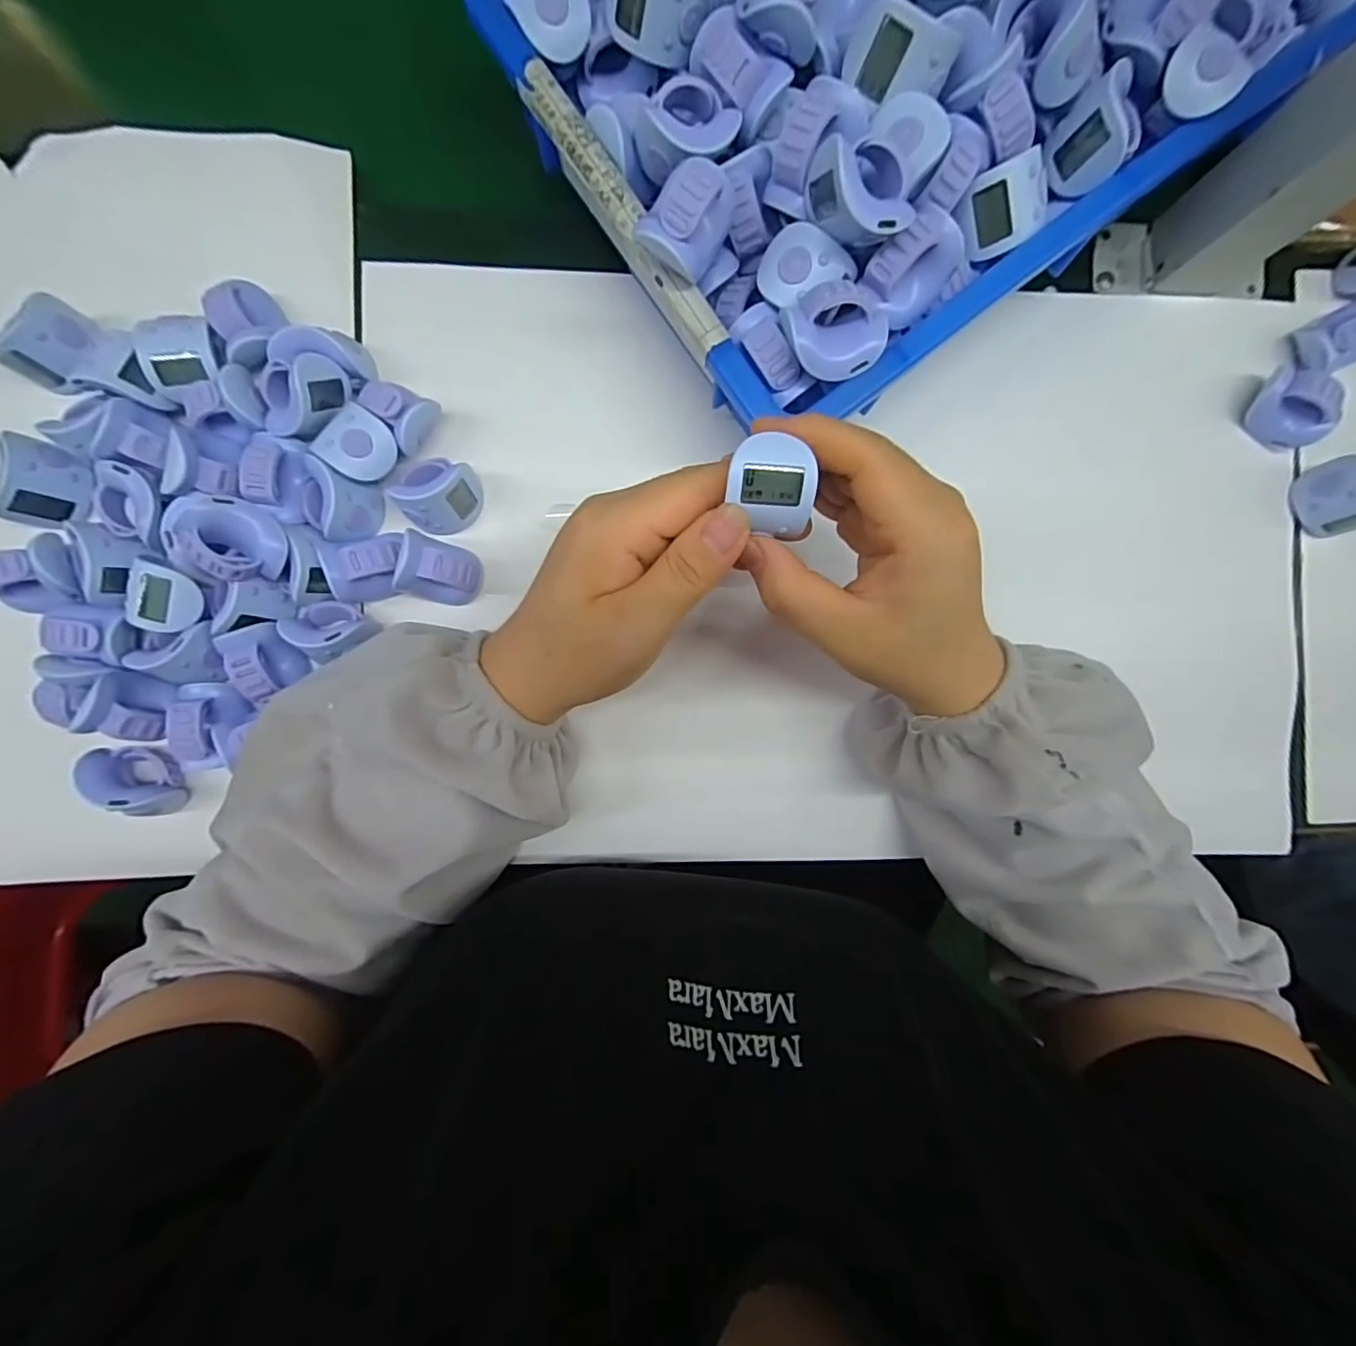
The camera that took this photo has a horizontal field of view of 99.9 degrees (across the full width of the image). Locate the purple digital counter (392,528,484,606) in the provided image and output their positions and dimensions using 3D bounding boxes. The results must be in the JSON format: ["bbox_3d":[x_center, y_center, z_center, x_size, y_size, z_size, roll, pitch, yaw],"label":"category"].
[{"bbox_3d":[-0.115,-0.049,0.277,0.030,0.030,0.028,18,89,-3],"label":"purple digital counter"}]

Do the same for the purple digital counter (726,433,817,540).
[{"bbox_3d":[0.032,-0.065,0.200,0.028,0.015,0.032,3,113,-3],"label":"purple digital counter"}]

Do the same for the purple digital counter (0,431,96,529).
[{"bbox_3d":[-0.299,-0.088,0.268,0.019,0.031,0.038,13,89,-3],"label":"purple digital counter"}]

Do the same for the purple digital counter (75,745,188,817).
[{"bbox_3d":[-0.259,0.052,0.271,0.027,0.029,0.034,-7,90,-3],"label":"purple digital counter"}]

